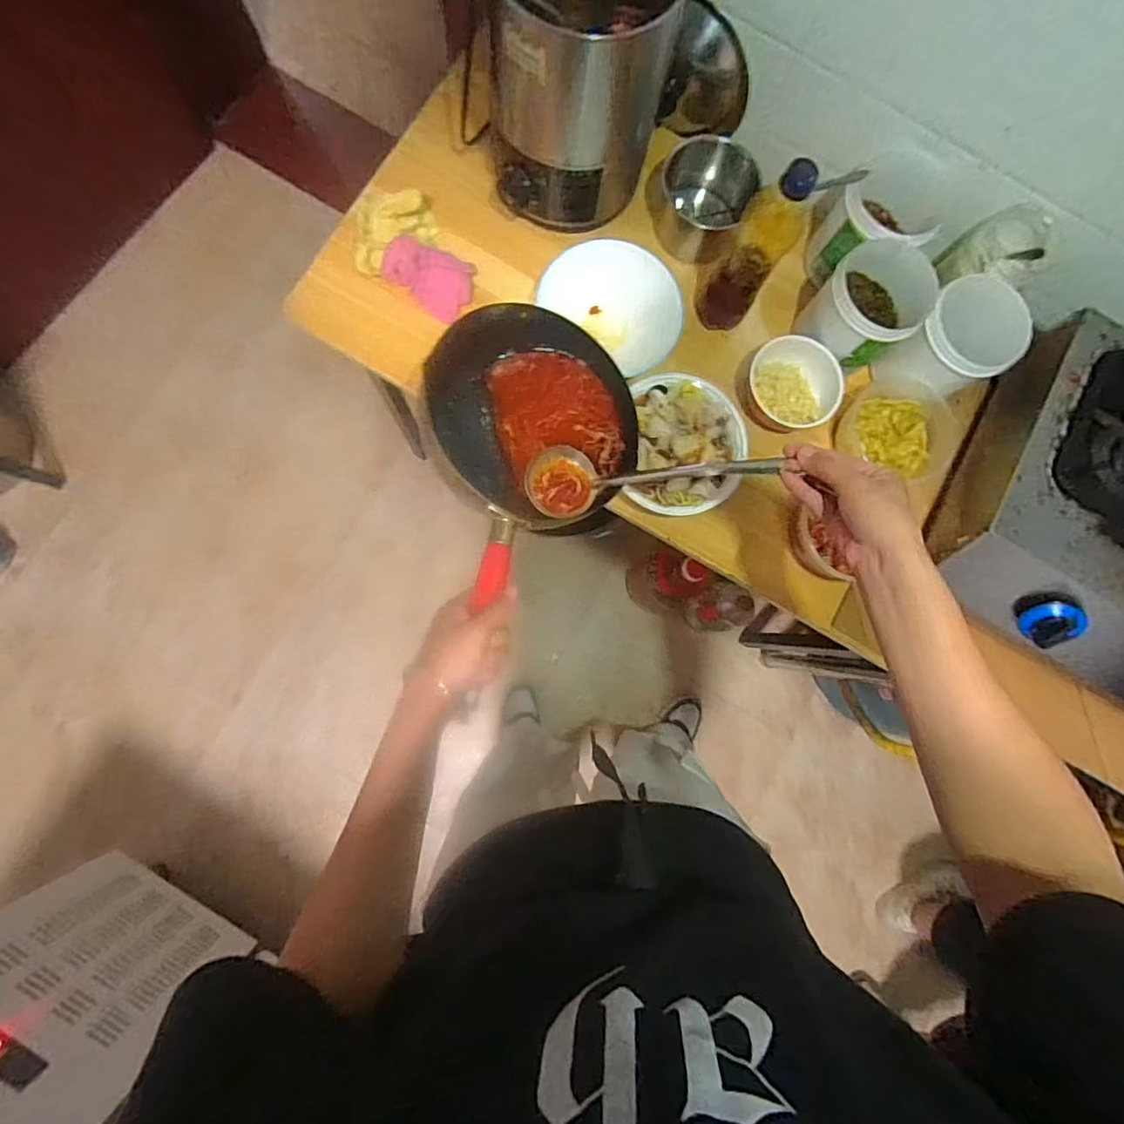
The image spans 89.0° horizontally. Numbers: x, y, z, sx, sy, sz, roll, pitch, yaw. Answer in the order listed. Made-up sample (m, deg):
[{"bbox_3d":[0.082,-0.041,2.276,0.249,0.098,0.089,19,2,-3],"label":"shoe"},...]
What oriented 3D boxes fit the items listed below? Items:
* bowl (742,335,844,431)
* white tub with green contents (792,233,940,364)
[{"bbox_3d":[0.286,-0.220,0.717,0.111,0.058,0.102,1,83,-4],"label":"bowl"},{"bbox_3d":[0.364,-0.300,0.685,0.112,0.106,0.103,1,83,-4],"label":"white tub with green contents"}]

